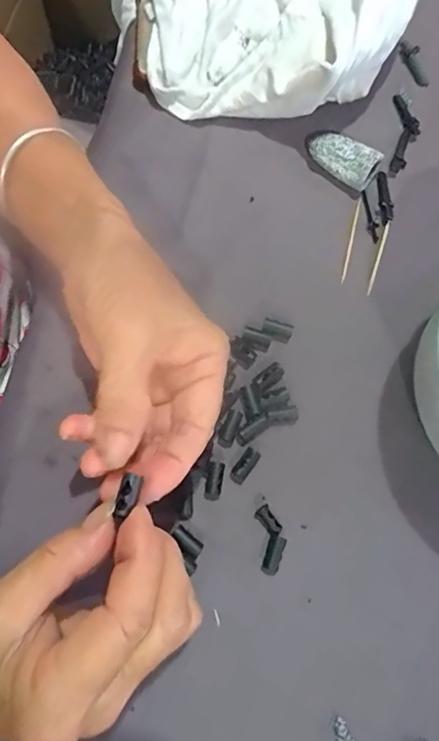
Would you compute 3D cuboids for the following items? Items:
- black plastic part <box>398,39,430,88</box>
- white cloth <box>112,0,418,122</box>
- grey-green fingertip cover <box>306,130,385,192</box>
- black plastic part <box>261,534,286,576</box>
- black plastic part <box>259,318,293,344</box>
[{"bbox_3d":[0.139,-0.220,0.356,0.012,0.008,0.039,-23,78,-6],"label":"black plastic part"},{"bbox_3d":[0.026,-0.282,0.344,0.218,0.053,0.221,12,77,2],"label":"white cloth"},{"bbox_3d":[0.080,-0.142,0.328,0.050,0.019,0.024,38,79,8],"label":"grey-green fingertip cover"},{"bbox_3d":[0.030,0.102,0.276,0.010,0.007,0.021,18,77,4],"label":"black plastic part"},{"bbox_3d":[0.035,-0.024,0.305,0.018,0.004,0.011,18,77,4],"label":"black plastic part"}]

